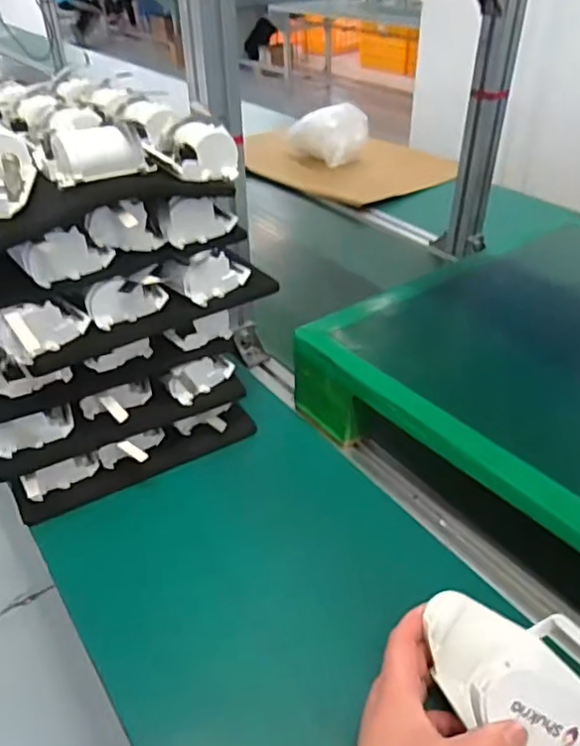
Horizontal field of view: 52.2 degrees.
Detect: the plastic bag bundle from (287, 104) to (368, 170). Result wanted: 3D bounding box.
[{"bbox_3d":[0.085,-0.544,1.347,0.183,0.111,0.158,2,38,5],"label":"plastic bag bundle"}]

